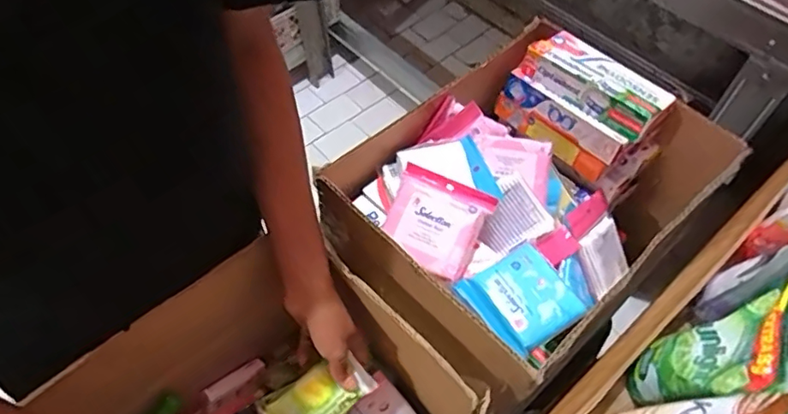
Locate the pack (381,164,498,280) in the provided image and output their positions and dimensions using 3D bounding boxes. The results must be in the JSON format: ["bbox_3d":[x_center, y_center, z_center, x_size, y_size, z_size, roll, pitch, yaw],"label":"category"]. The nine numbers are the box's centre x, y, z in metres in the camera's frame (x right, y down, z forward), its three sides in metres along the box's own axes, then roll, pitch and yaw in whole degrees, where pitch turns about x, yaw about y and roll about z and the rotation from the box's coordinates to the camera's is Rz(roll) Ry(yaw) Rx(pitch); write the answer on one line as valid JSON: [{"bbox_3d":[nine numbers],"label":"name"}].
[{"bbox_3d":[0.041,0.015,0.591,0.100,0.028,0.100,25,73,11],"label":"pack"}]

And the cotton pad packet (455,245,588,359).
[{"bbox_3d":[0.125,0.090,0.558,0.091,0.015,0.093,-30,62,-19],"label":"cotton pad packet"}]

